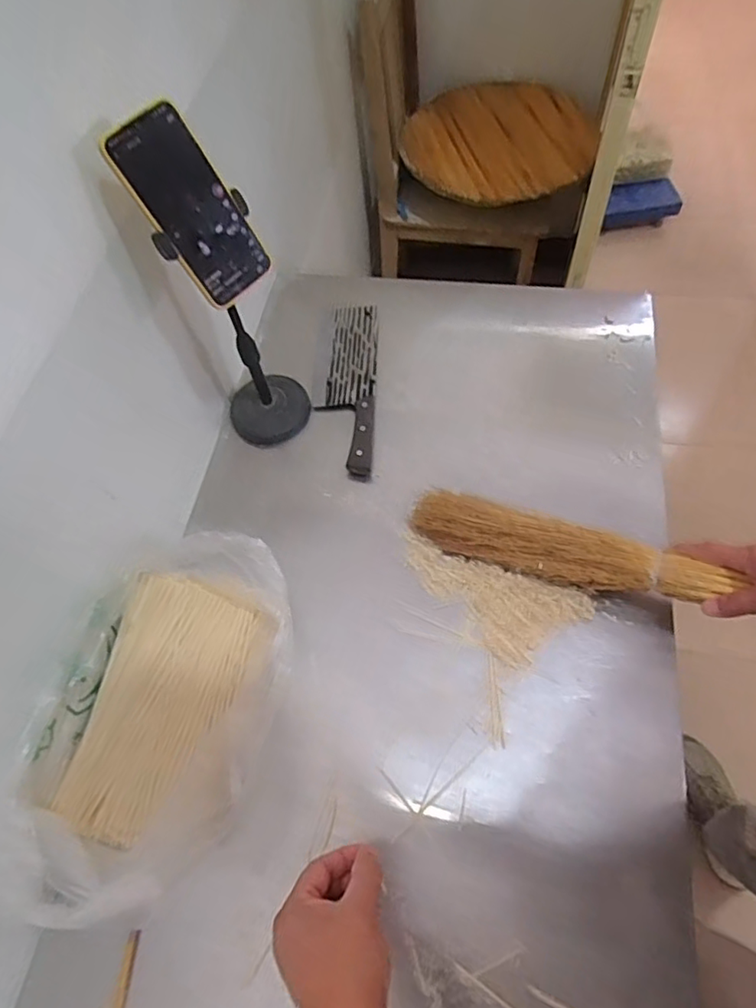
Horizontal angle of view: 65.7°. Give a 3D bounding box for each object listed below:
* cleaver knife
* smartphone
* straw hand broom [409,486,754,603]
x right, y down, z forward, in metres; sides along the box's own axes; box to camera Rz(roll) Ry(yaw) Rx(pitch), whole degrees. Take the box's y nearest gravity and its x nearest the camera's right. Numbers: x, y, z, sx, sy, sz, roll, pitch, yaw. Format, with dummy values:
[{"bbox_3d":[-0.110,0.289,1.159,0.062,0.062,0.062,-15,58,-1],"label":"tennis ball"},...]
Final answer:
[{"bbox_3d":[-0.048,-0.179,0.847,0.089,0.016,0.315,0,62,3],"label":"cleaver knife"},{"bbox_3d":[-0.166,-0.265,0.530,0.075,0.160,0.007,-42,37,-10],"label":"smartphone"},{"bbox_3d":[0.200,0.051,0.665,0.340,0.059,0.061,14,63,24],"label":"straw hand broom"}]

